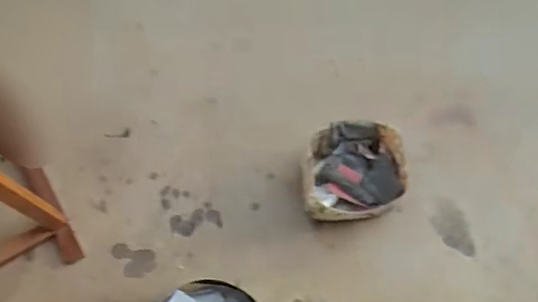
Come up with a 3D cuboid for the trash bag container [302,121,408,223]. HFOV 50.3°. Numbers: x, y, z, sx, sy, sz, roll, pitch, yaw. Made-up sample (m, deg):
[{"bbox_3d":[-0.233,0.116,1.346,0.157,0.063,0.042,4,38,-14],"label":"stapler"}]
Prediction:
[{"bbox_3d":[0.196,0.058,1.359,0.225,0.179,0.209,2,68,2],"label":"trash bag container"}]

